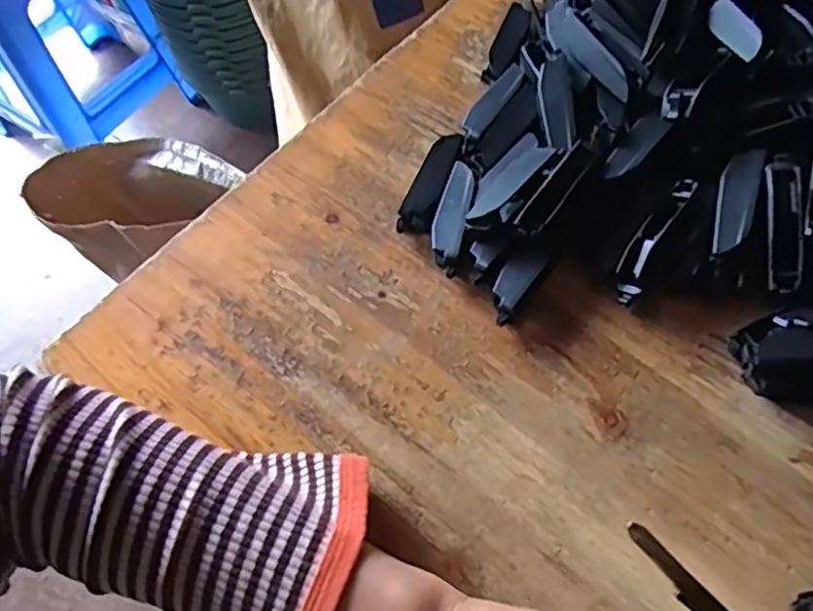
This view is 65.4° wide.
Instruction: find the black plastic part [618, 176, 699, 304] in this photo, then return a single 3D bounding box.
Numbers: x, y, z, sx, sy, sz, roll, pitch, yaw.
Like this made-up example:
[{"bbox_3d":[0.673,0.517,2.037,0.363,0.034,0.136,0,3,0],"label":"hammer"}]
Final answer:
[{"bbox_3d":[0.133,-0.037,0.342,0.016,0.011,0.076,30,88,17],"label":"black plastic part"}]

